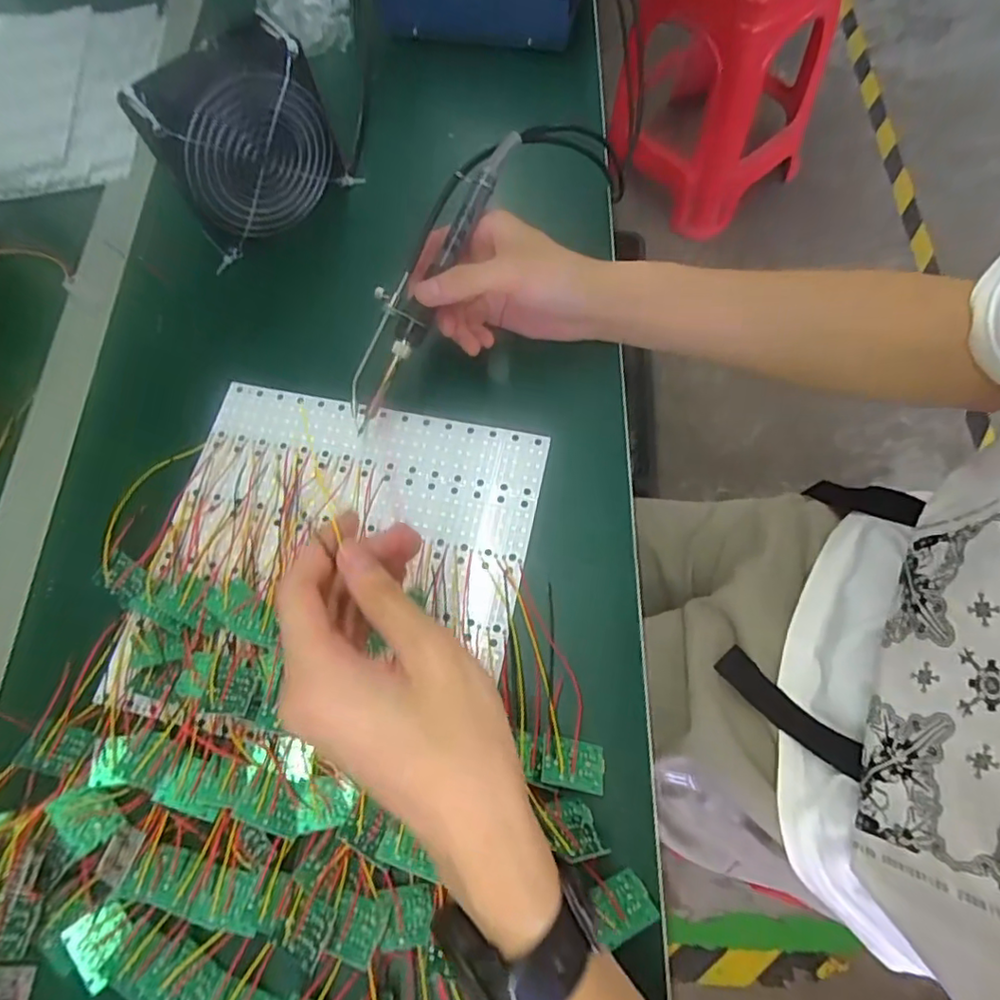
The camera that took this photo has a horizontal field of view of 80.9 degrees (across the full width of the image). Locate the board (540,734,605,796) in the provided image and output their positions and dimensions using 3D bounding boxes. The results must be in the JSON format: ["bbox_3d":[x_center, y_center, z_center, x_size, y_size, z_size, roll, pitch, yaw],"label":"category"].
[{"bbox_3d":[0.040,0.145,0.322,0.035,0.004,0.026,15,48,-5],"label":"board"}]

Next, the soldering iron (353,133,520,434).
[{"bbox_3d":[-0.050,-0.144,0.386,0.035,0.027,0.209,30,96,13],"label":"soldering iron"}]

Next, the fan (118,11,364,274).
[{"bbox_3d":[-0.179,-0.256,0.429,0.127,0.125,0.044,-37,71,-10],"label":"fan"}]

